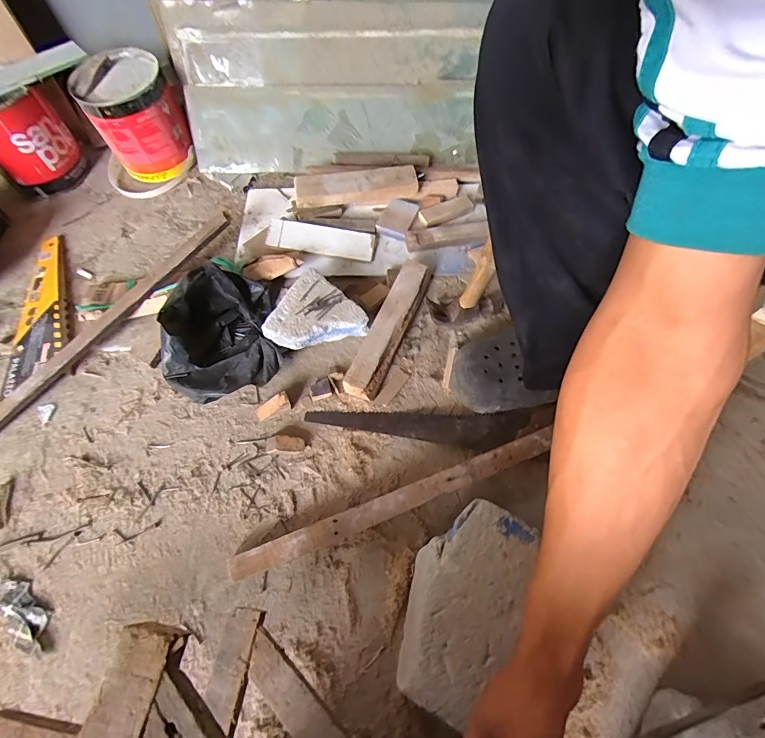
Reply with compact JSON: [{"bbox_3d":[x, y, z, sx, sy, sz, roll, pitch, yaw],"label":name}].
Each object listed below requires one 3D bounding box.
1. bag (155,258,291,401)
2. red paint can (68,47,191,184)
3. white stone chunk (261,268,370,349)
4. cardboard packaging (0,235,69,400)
[{"bbox_3d":[-0.231,-0.056,0.574,0.170,0.108,0.185,-15,65,-7],"label":"bag"},{"bbox_3d":[-0.457,-0.470,0.754,0.154,0.169,0.135,-33,68,-15],"label":"red paint can"},{"bbox_3d":[-0.103,-0.068,0.597,0.128,0.069,0.128,41,71,18],"label":"white stone chunk"},{"bbox_3d":[-0.556,-0.102,0.653,0.086,0.016,0.302,-11,64,-5],"label":"cardboard packaging"}]

